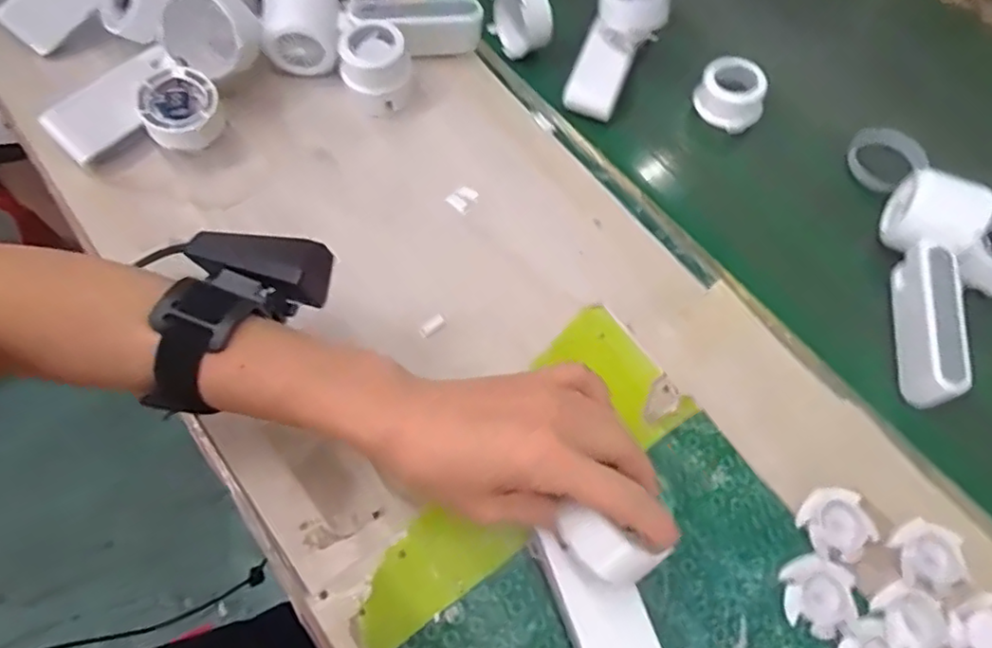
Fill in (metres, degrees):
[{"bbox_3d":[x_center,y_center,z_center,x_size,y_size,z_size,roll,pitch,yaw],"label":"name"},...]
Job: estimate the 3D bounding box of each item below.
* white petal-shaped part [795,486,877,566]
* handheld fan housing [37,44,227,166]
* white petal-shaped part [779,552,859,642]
[{"bbox_3d":[0.196,0.116,0.363,0.037,0.015,0.038,-30,68,-17],"label":"white petal-shaped part"},{"bbox_3d":[-0.250,-0.142,0.452,0.085,0.048,0.095,32,66,12],"label":"handheld fan housing"},{"bbox_3d":[0.178,0.151,0.348,0.036,0.011,0.041,6,63,0],"label":"white petal-shaped part"}]

